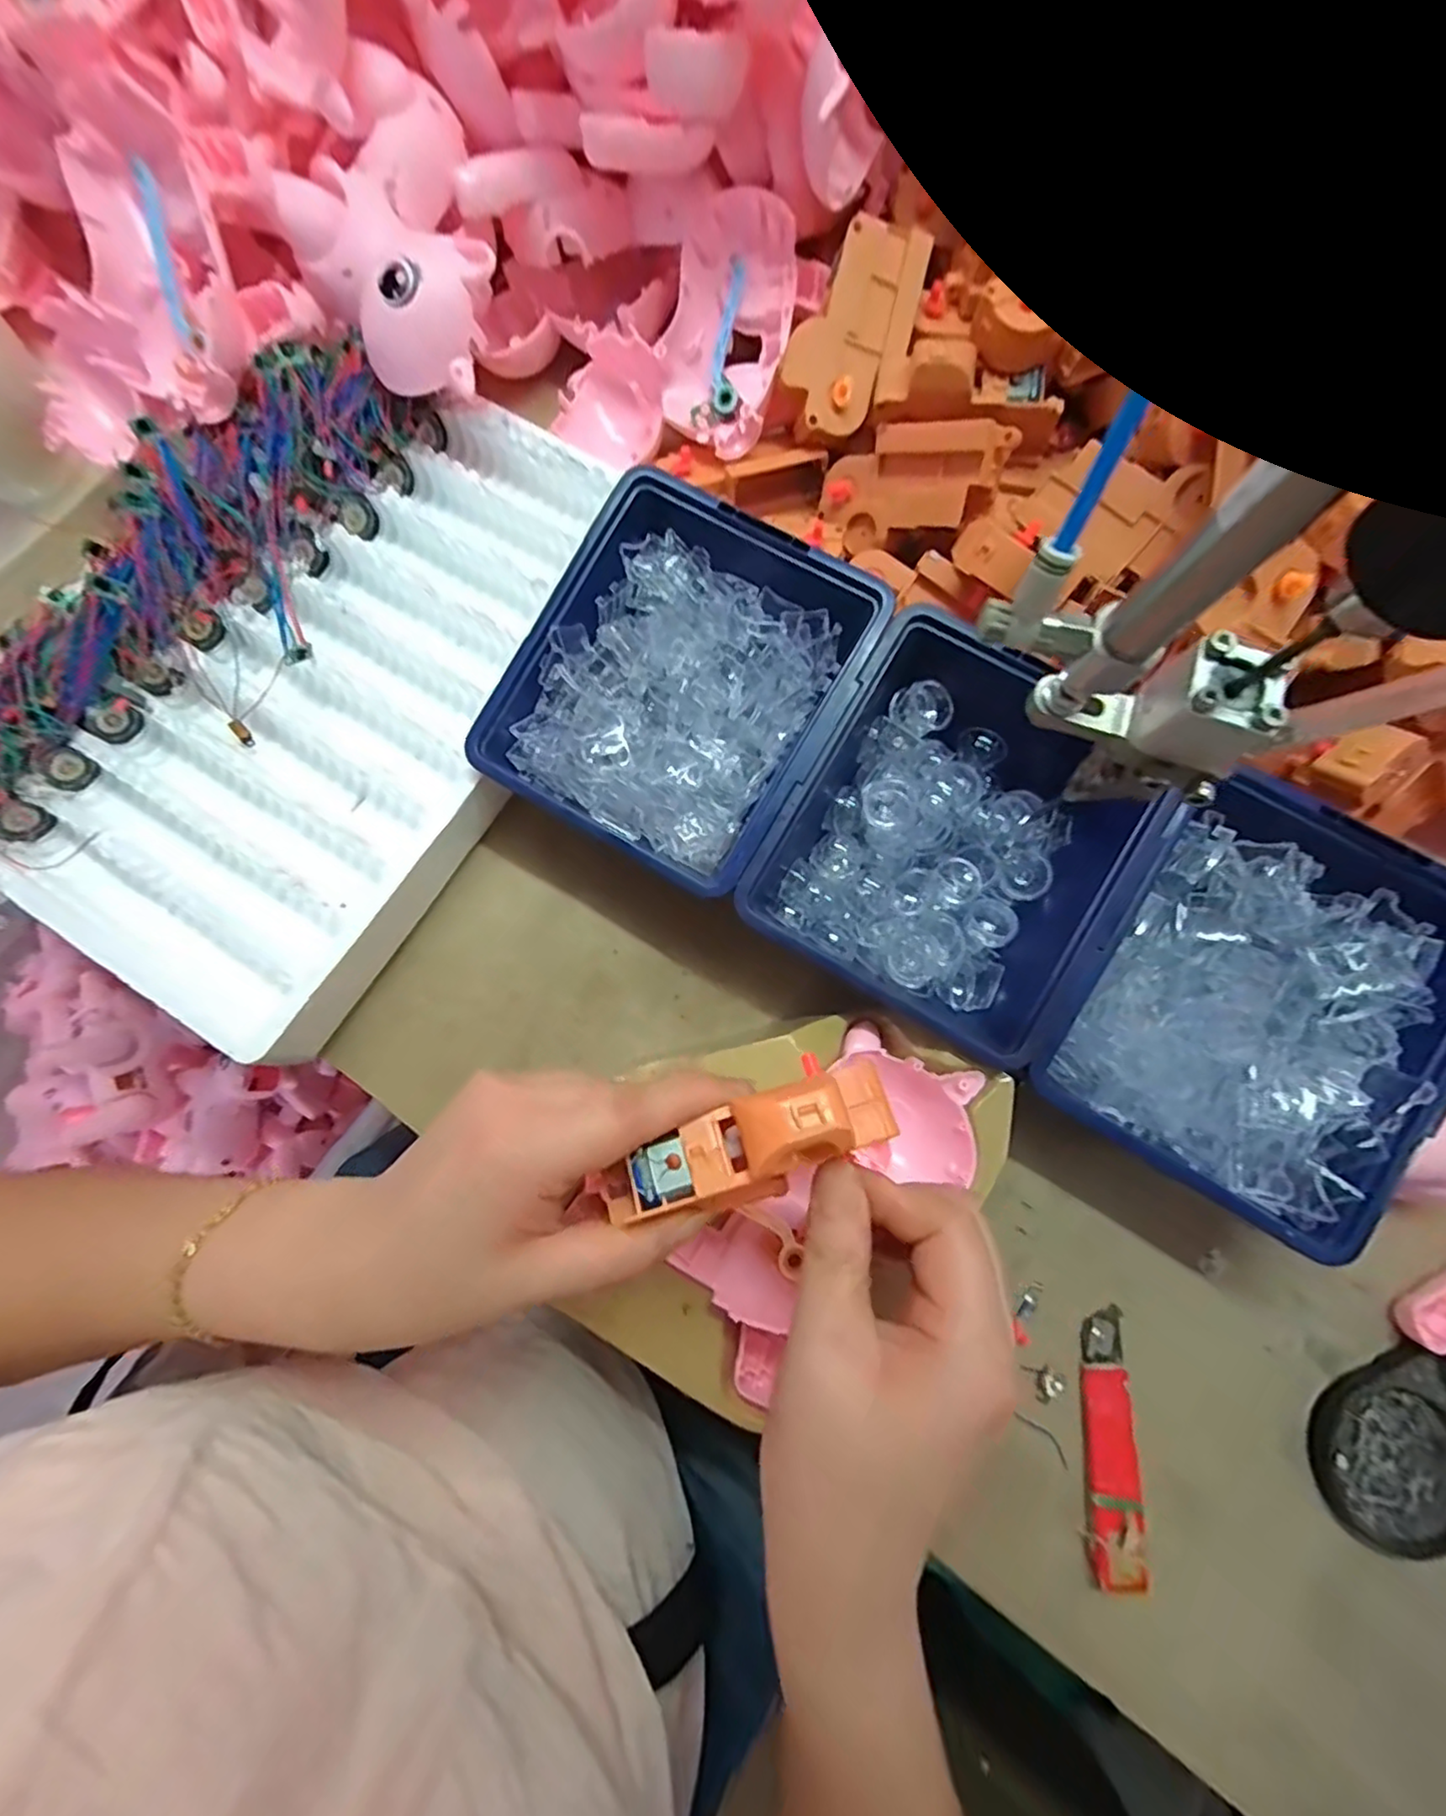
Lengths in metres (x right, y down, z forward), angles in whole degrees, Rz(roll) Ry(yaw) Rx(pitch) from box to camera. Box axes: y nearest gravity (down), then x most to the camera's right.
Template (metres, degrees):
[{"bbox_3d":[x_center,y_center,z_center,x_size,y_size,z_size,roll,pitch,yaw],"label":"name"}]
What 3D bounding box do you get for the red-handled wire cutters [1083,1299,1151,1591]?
[{"bbox_3d":[0.173,0.236,0.280,0.023,0.008,0.103,5,79,2],"label":"red-handled wire cutters"}]

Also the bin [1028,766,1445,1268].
[{"bbox_3d":[0.237,0.043,0.286,0.126,0.062,0.170,33,81,7],"label":"bin"}]

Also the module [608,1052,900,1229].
[{"bbox_3d":[0.009,0.070,0.189,0.083,0.026,0.028,-23,79,1],"label":"module"}]

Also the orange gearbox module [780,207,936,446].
[{"bbox_3d":[0.069,-0.293,0.328,0.060,0.024,0.095,22,104,-6],"label":"orange gearbox module"}]

